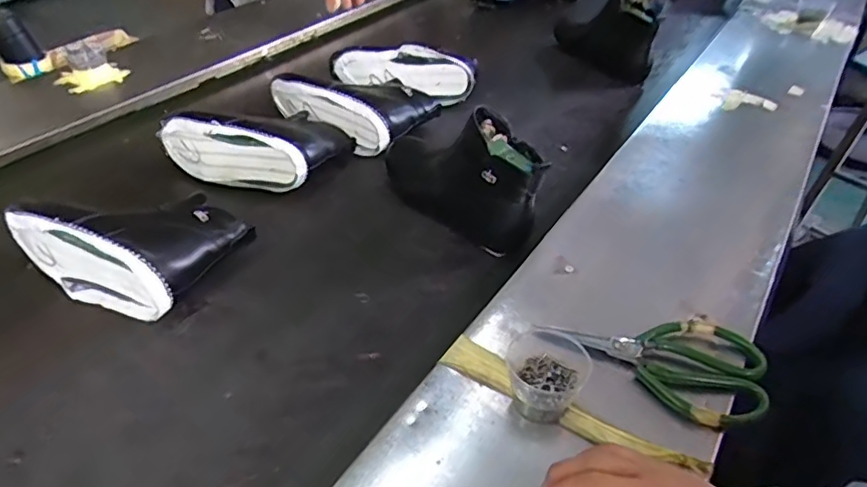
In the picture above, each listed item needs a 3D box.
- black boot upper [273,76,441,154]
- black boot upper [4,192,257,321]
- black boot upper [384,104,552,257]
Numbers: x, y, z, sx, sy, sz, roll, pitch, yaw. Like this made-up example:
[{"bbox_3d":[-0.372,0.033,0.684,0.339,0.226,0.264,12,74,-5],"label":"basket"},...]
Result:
[{"bbox_3d":[-0.121,-0.219,0.898,0.225,0.082,0.135,26,46,26],"label":"black boot upper"},{"bbox_3d":[-0.335,-0.009,0.635,0.221,0.091,0.136,13,42,14],"label":"black boot upper"},{"bbox_3d":[0.028,-0.088,0.703,0.227,0.143,0.064,27,47,27],"label":"black boot upper"}]

